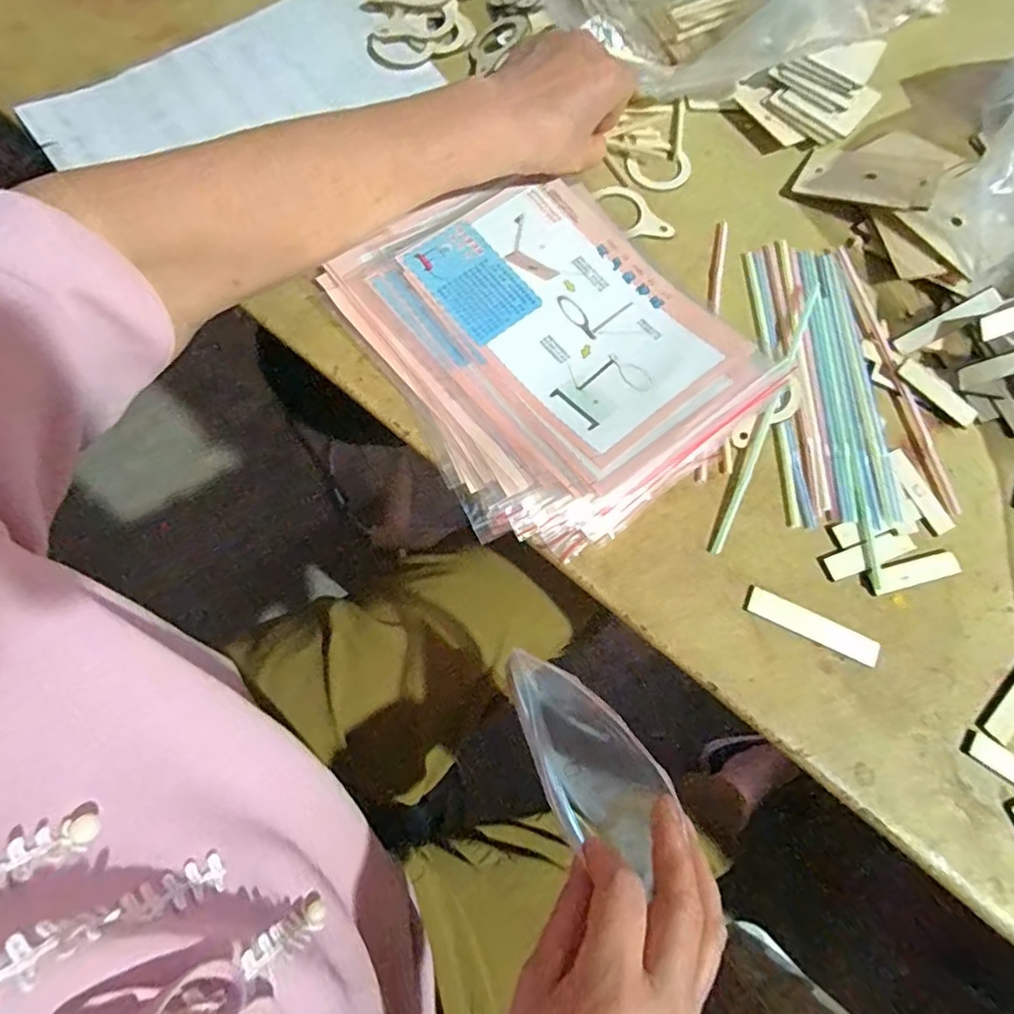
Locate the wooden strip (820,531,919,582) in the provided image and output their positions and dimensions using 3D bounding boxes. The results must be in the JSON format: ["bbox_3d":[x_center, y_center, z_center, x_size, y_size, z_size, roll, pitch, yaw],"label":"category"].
[{"bbox_3d":[0.228,0.029,0.366,0.057,0.004,0.016,-20,76,-8],"label":"wooden strip"}]

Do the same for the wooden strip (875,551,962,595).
[{"bbox_3d":[0.256,0.041,0.365,0.059,0.004,0.015,-15,75,-6],"label":"wooden strip"}]

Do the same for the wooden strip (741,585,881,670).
[{"bbox_3d":[0.185,0.072,0.354,0.080,0.004,0.017,25,75,5],"label":"wooden strip"}]

